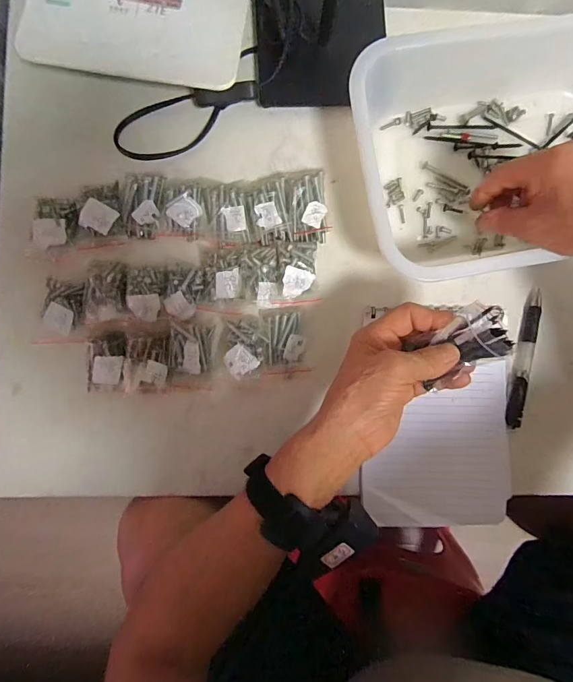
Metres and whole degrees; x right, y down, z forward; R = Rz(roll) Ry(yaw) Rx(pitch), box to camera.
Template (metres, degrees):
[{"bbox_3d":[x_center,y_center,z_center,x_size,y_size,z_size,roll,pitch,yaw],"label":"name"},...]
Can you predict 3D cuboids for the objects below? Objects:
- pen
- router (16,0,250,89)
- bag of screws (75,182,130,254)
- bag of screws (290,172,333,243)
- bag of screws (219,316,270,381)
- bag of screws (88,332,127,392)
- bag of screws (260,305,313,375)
[{"bbox_3d":[0.236,0.017,0.378,0.019,0.009,0.135,11,92,-4],"label":"pen"},{"bbox_3d":[-0.125,-0.355,0.296,0.193,0.147,0.238,6,93,-3],"label":"router"},{"bbox_3d":[-0.175,-0.116,0.358,0.043,0.011,0.060,-7,93,-3],"label":"bag of screws"},{"bbox_3d":[0.022,-0.129,0.375,0.035,0.021,0.064,-6,93,-3],"label":"bag of screws"},{"bbox_3d":[-0.041,0.007,0.358,0.045,0.017,0.057,1,93,-3],"label":"bag of screws"},{"bbox_3d":[-0.163,0.019,0.352,0.034,0.007,0.054,3,93,-3],"label":"bag of screws"},{"bbox_3d":[-0.001,-0.001,0.366,0.044,0.009,0.063,-5,93,-3],"label":"bag of screws"}]

